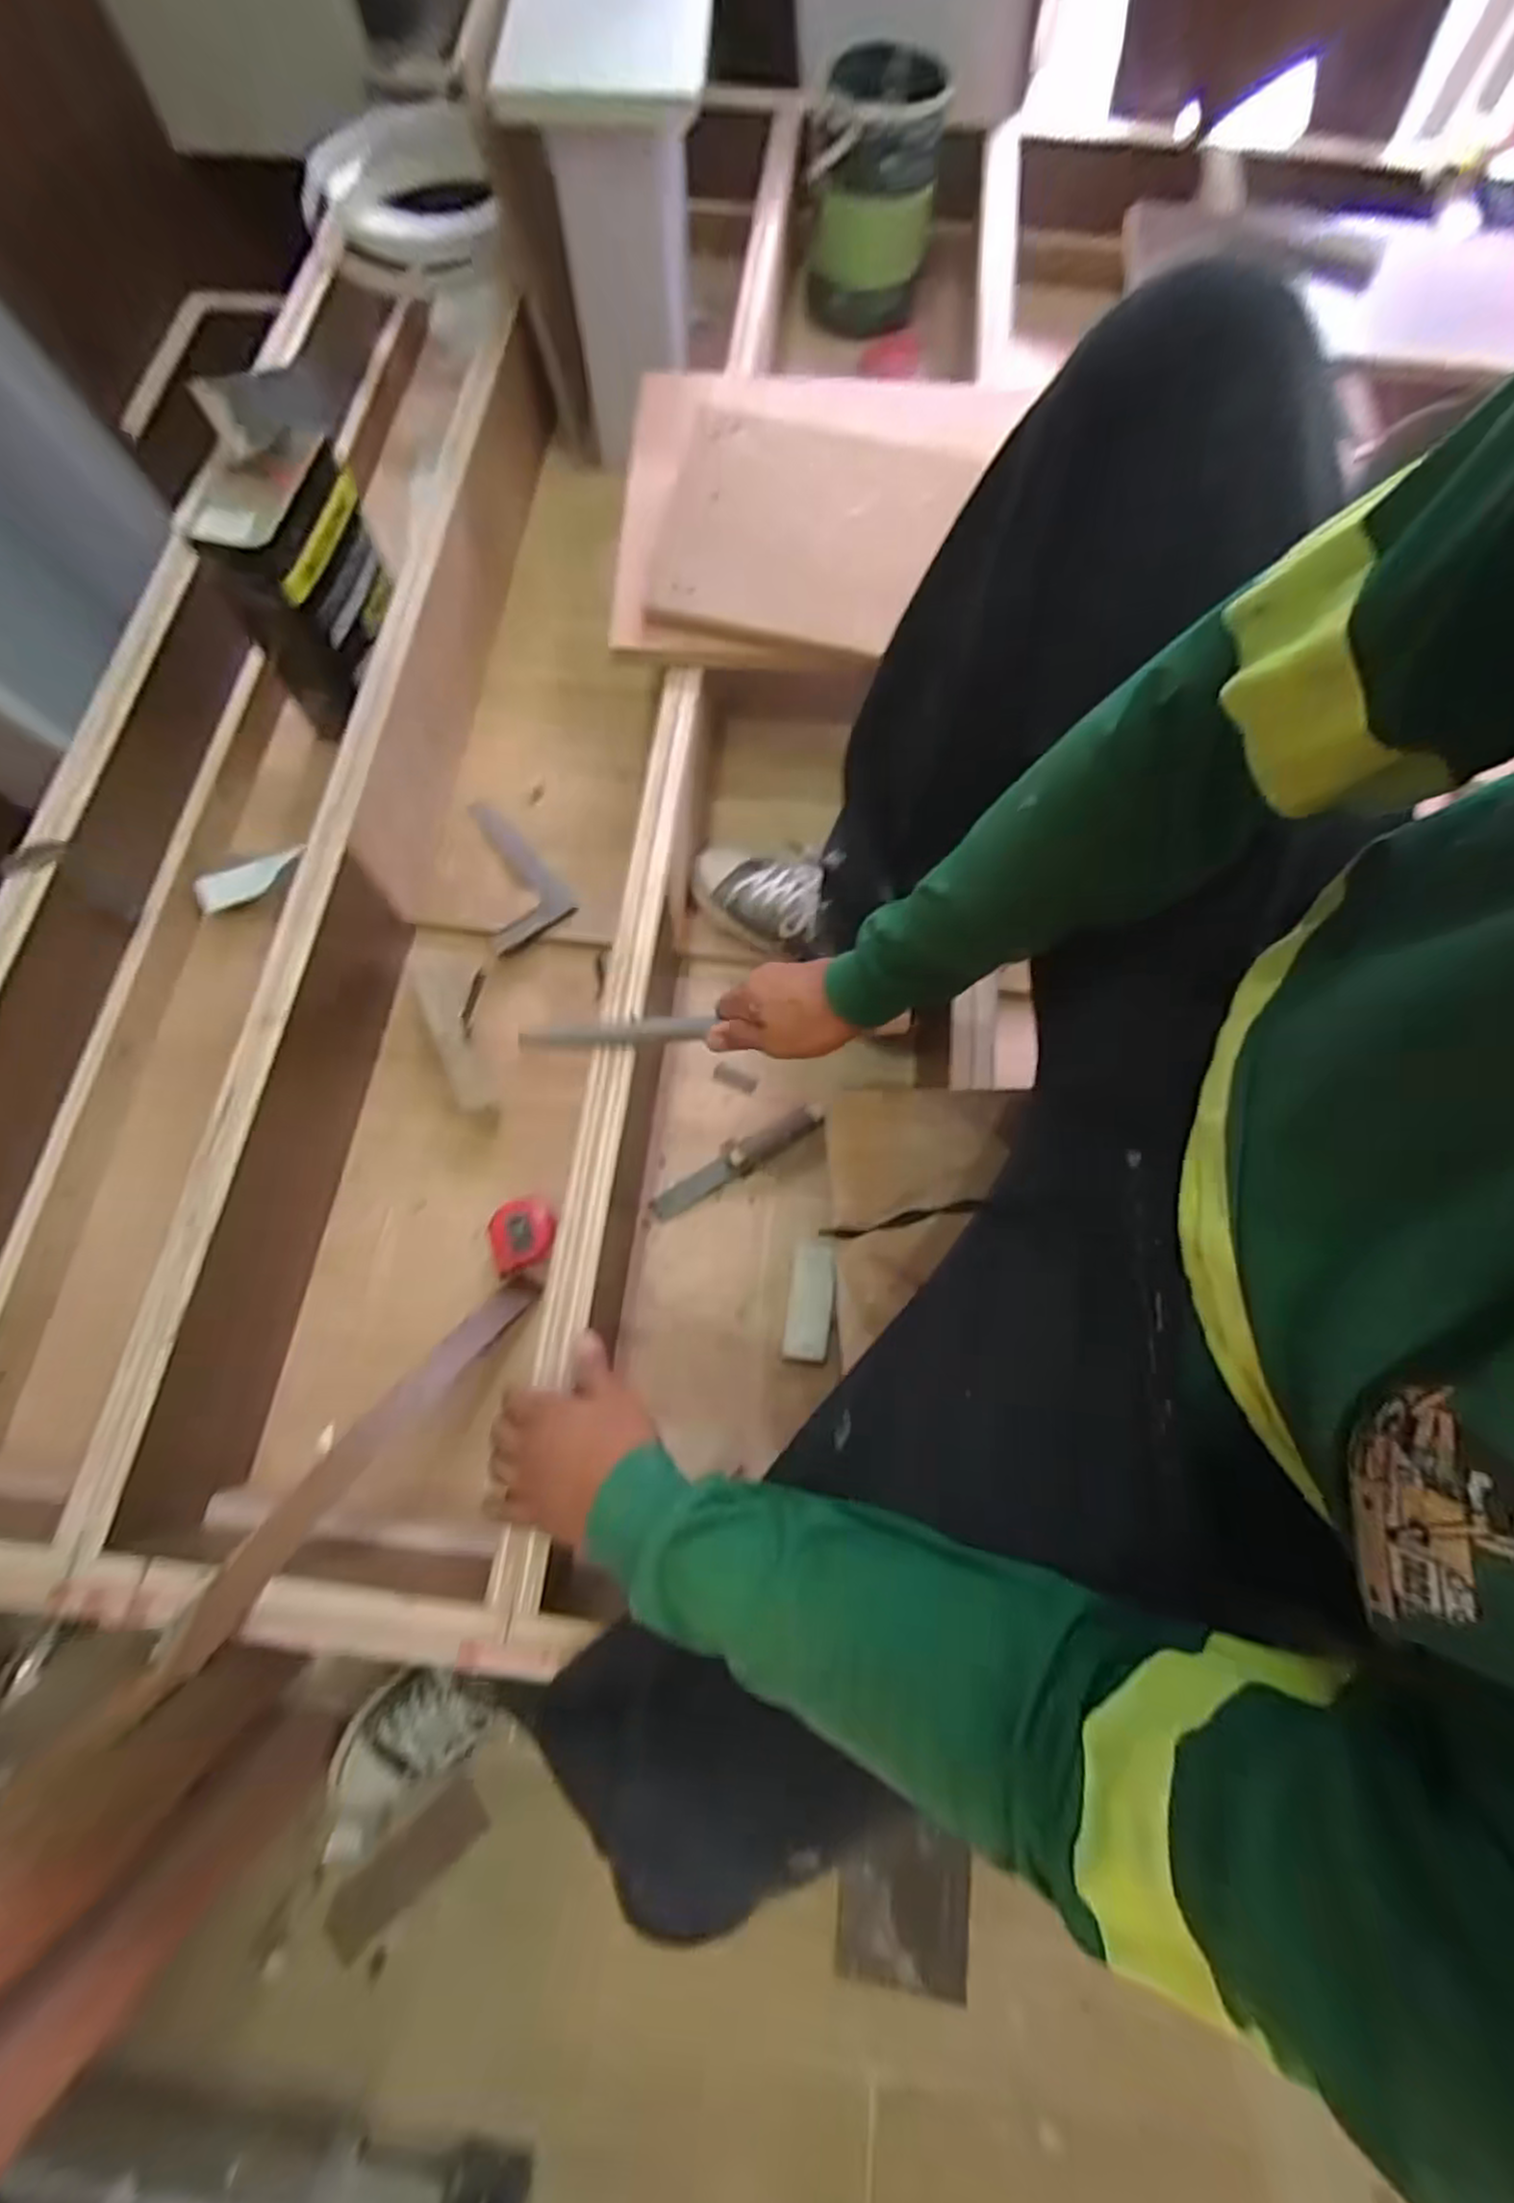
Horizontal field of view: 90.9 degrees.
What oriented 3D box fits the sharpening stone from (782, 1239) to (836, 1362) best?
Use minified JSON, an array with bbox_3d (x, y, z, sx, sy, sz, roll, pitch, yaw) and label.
[{"bbox_3d":[0.052,0.186,0.703,0.042,0.019,0.109,8,74,4],"label":"sharpening stone"}]

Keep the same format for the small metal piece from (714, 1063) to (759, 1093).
[{"bbox_3d":[-0.022,-0.023,0.772,0.046,0.004,0.018,28,85,0],"label":"small metal piece"}]

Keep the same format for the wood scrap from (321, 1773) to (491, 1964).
[{"bbox_3d":[-0.357,0.780,0.763,0.155,0.011,0.059,-31,74,-28],"label":"wood scrap"}]

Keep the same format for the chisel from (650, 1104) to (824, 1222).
[{"bbox_3d":[-0.019,0.058,0.731,0.187,0.026,0.029,-31,75,-8],"label":"chisel"}]

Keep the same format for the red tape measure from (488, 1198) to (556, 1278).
[{"bbox_3d":[-0.216,0.119,0.682,0.058,0.038,0.067,-13,74,-3],"label":"red tape measure"}]

